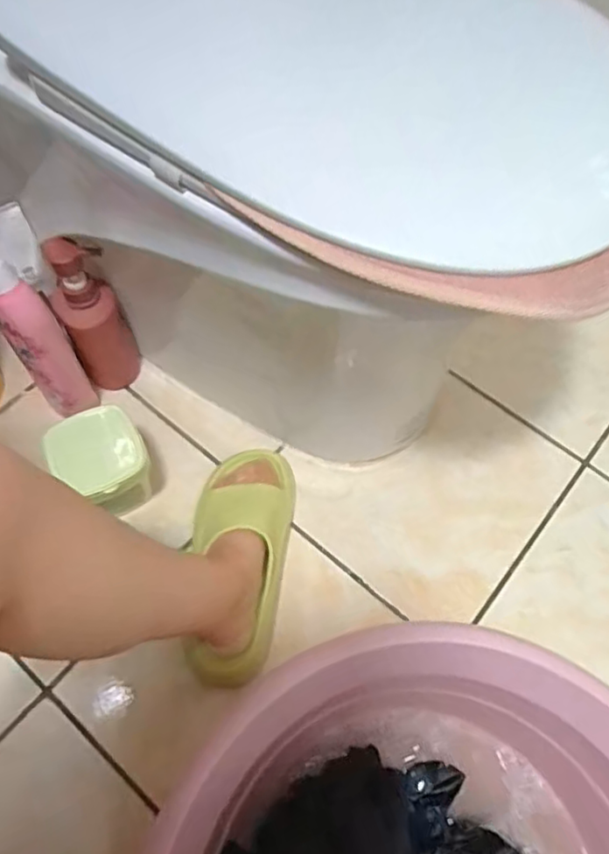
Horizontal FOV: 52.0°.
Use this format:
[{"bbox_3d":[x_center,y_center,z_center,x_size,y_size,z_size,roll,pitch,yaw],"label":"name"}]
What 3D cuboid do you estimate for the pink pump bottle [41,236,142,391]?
[{"bbox_3d":[-0.249,-0.133,0.731,0.068,0.203,0.080,-21,65,-12],"label":"pink pump bottle"}]

